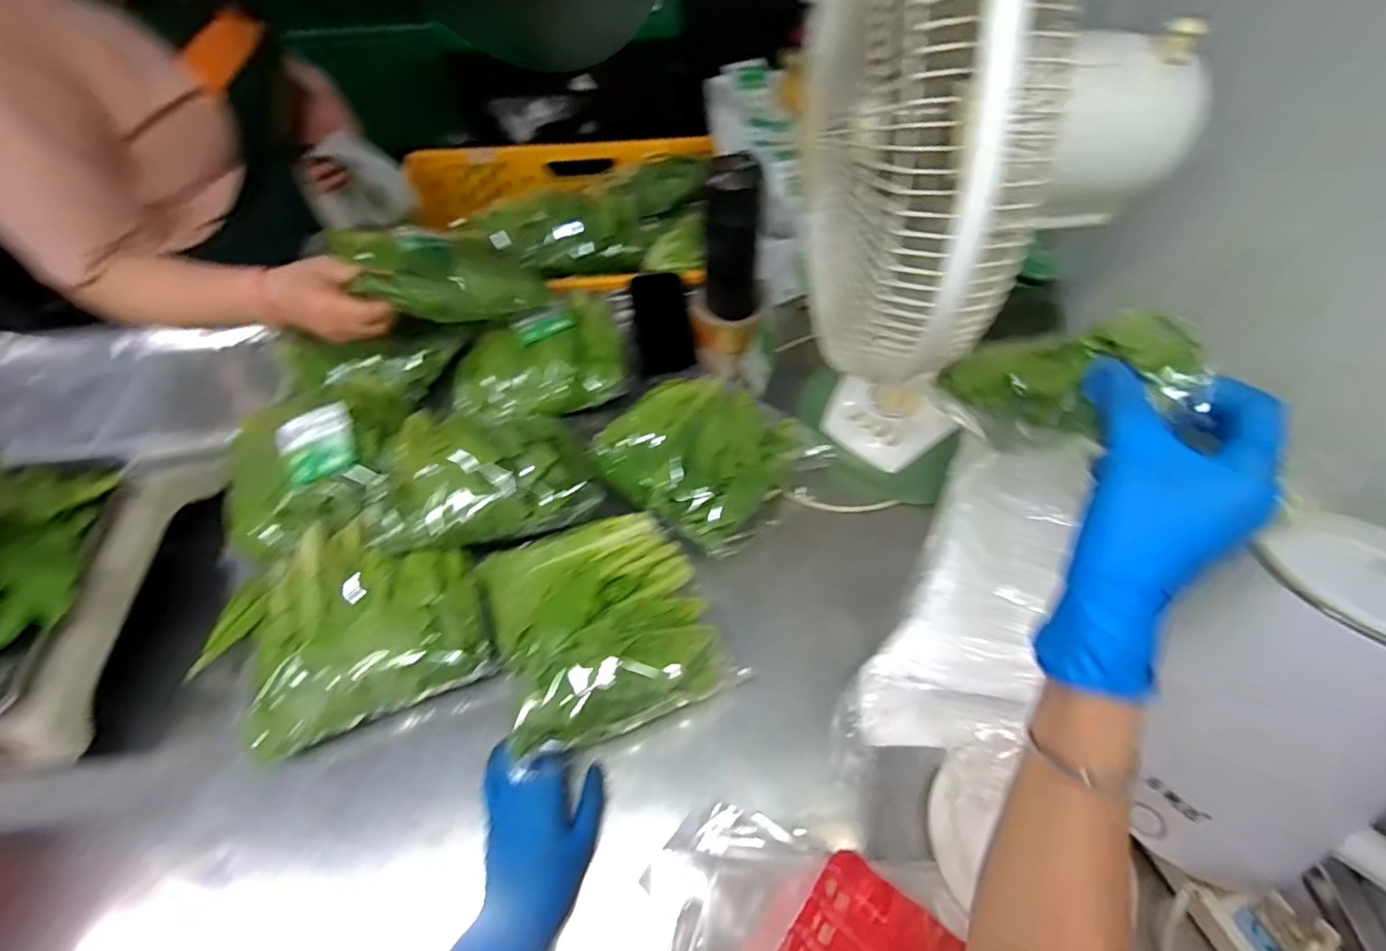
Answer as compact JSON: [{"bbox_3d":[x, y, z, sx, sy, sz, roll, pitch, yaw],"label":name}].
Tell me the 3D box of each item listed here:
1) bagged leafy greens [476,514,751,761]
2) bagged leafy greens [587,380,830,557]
[{"bbox_3d":[-0.079,0.120,0.516,0.181,0.064,0.186,-18,58,-11],"label":"bagged leafy greens"},{"bbox_3d":[0.016,-0.034,0.602,0.184,0.041,0.186,33,62,20],"label":"bagged leafy greens"}]

